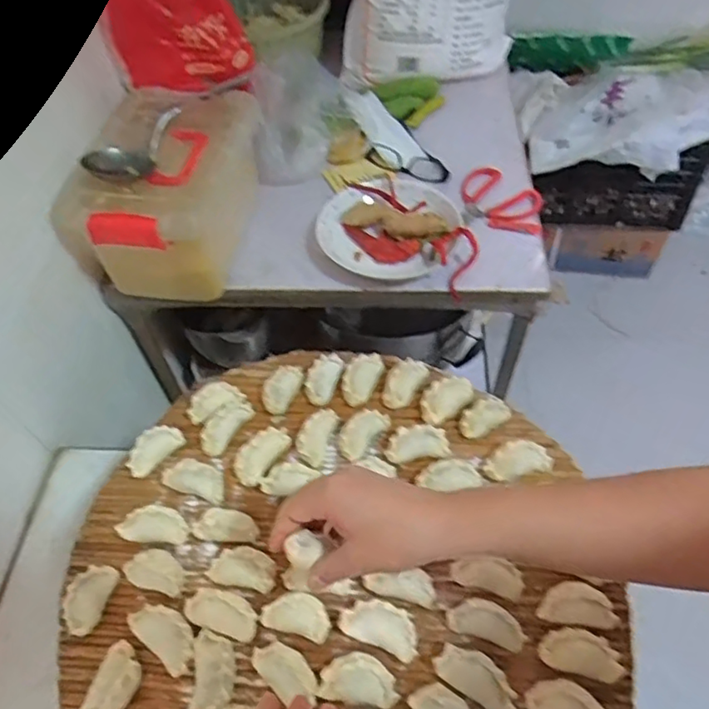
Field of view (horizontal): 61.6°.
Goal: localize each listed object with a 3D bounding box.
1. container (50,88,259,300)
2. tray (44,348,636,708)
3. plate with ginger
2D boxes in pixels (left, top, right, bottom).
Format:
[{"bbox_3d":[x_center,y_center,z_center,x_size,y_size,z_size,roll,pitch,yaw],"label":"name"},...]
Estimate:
[{"bbox_3d":[-0.246,-0.211,0.794,0.185,0.155,0.275,4,54,6],"label":"container"},{"bbox_3d":[-0.022,0.186,0.489,0.429,0.038,0.433,-2,54,2],"label":"tray"},{"bbox_3d":[0.045,-0.180,0.829,0.184,0.061,0.183,-2,54,2],"label":"plate with ginger"}]

